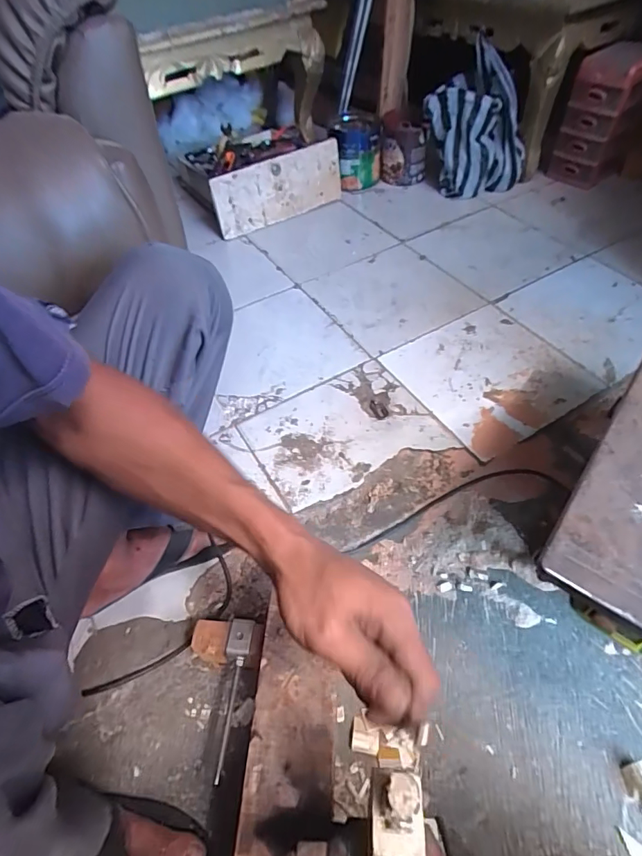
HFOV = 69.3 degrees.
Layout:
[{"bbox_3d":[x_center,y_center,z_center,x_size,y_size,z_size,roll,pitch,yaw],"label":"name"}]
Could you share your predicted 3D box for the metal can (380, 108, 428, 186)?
[{"bbox_3d":[0.233,-0.776,1.294,0.124,0.168,0.129,6,53,9],"label":"metal can"}]

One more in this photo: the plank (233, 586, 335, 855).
[{"bbox_3d":[-0.032,0.336,0.396,0.080,0.021,0.341,1,51,5],"label":"plank"}]

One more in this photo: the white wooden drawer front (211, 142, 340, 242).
[{"bbox_3d":[-0.105,-0.615,1.196,0.357,0.148,0.029,-27,47,-16],"label":"white wooden drawer front"}]

